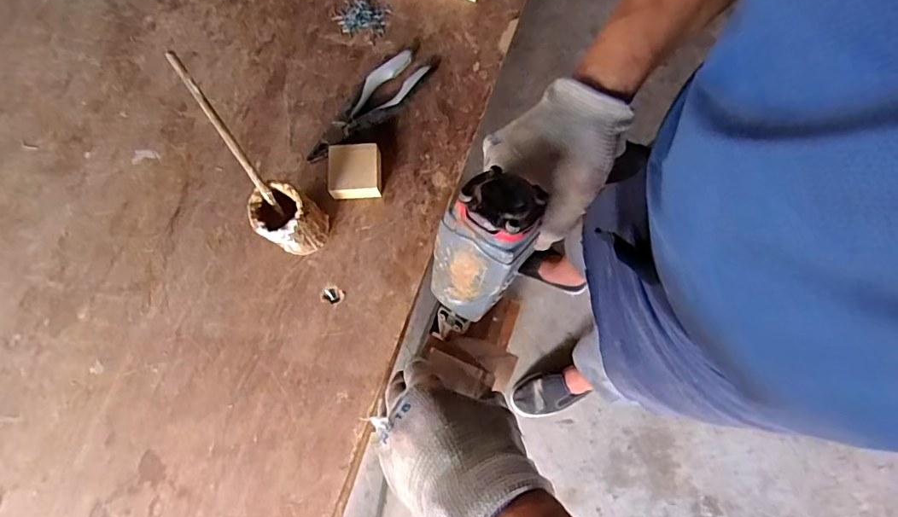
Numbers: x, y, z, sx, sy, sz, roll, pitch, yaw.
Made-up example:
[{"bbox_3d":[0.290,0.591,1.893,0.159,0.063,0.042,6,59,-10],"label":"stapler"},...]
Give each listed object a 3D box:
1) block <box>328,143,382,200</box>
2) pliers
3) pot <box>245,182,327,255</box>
[{"bbox_3d":[-0.114,-0.107,0.613,0.062,0.032,0.060,-5,80,-1],"label":"block"},{"bbox_3d":[-0.103,-0.189,0.629,0.053,0.026,0.188,44,83,8],"label":"pliers"},{"bbox_3d":[-0.180,-0.043,0.567,0.064,0.086,0.060,0,80,0],"label":"pot"}]

